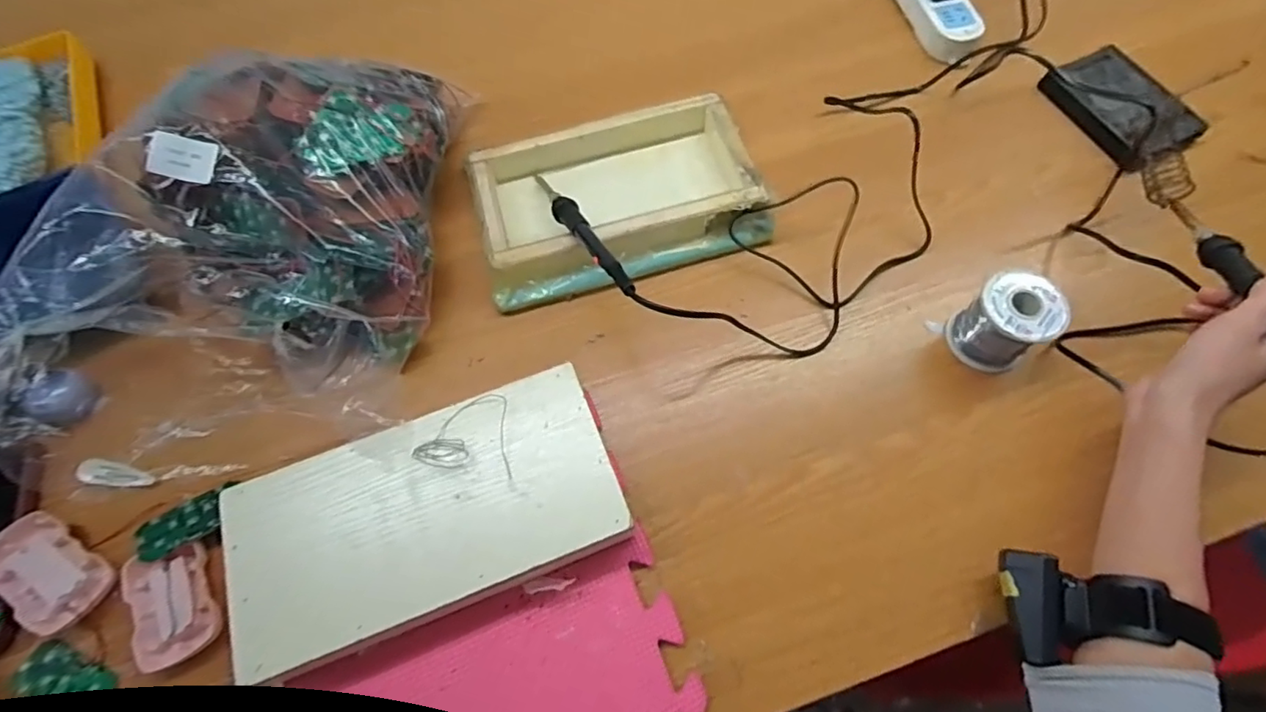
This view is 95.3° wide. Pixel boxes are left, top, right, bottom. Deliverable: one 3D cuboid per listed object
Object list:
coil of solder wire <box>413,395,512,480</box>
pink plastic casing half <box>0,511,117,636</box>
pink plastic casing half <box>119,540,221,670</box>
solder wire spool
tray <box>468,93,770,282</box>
[{"bbox_3d":[-0.118,0.054,0.421,0.070,0.007,0.057,10,69,7],"label":"coil of solder wire"},{"bbox_3d":[-0.432,0.160,0.424,0.086,0.016,0.055,37,64,8],"label":"pink plastic casing half"},{"bbox_3d":[-0.336,0.182,0.419,0.056,0.015,0.078,-20,68,-5],"label":"pink plastic casing half"},{"bbox_3d":[0.300,-0.028,0.465,0.063,0.068,0.059,-1,68,3],"label":"solder wire spool"},{"bbox_3d":[-0.017,-0.159,0.538,0.246,0.039,0.142,-17,68,-4],"label":"tray"}]

